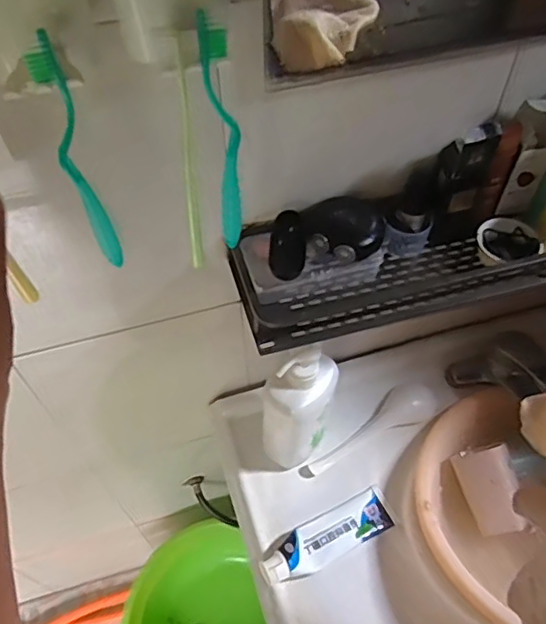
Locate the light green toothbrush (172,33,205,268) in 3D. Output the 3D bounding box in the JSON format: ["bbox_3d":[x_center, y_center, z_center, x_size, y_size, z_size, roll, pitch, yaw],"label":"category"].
[{"bbox_3d":[-0.053,-0.089,0.375,0.013,0.175,0.012,-6,56,-3],"label":"light green toothbrush"}]

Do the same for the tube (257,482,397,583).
[{"bbox_3d":[0.066,0.264,0.698,0.173,0.030,0.053,-24,59,-15],"label":"tube"}]

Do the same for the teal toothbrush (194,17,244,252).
[{"bbox_3d":[-0.031,-0.102,0.373,0.019,0.172,0.010,-10,56,-6],"label":"teal toothbrush"}]

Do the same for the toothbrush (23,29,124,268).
[{"bbox_3d":[-0.117,-0.085,0.359,0.018,0.167,0.015,-24,59,-15],"label":"toothbrush"}]

